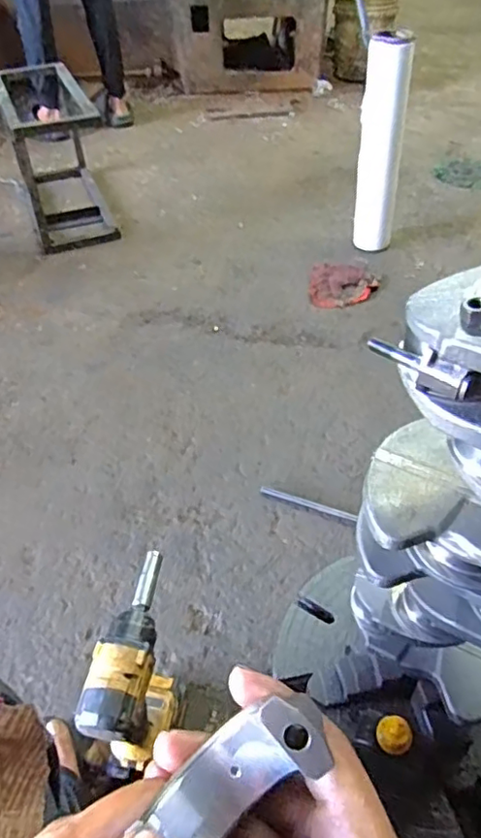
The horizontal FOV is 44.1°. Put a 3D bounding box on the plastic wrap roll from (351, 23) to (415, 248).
[{"bbox_3d":[0.350,-0.661,1.492,0.107,0.496,0.100,5,47,9],"label":"plastic wrap roll"}]

